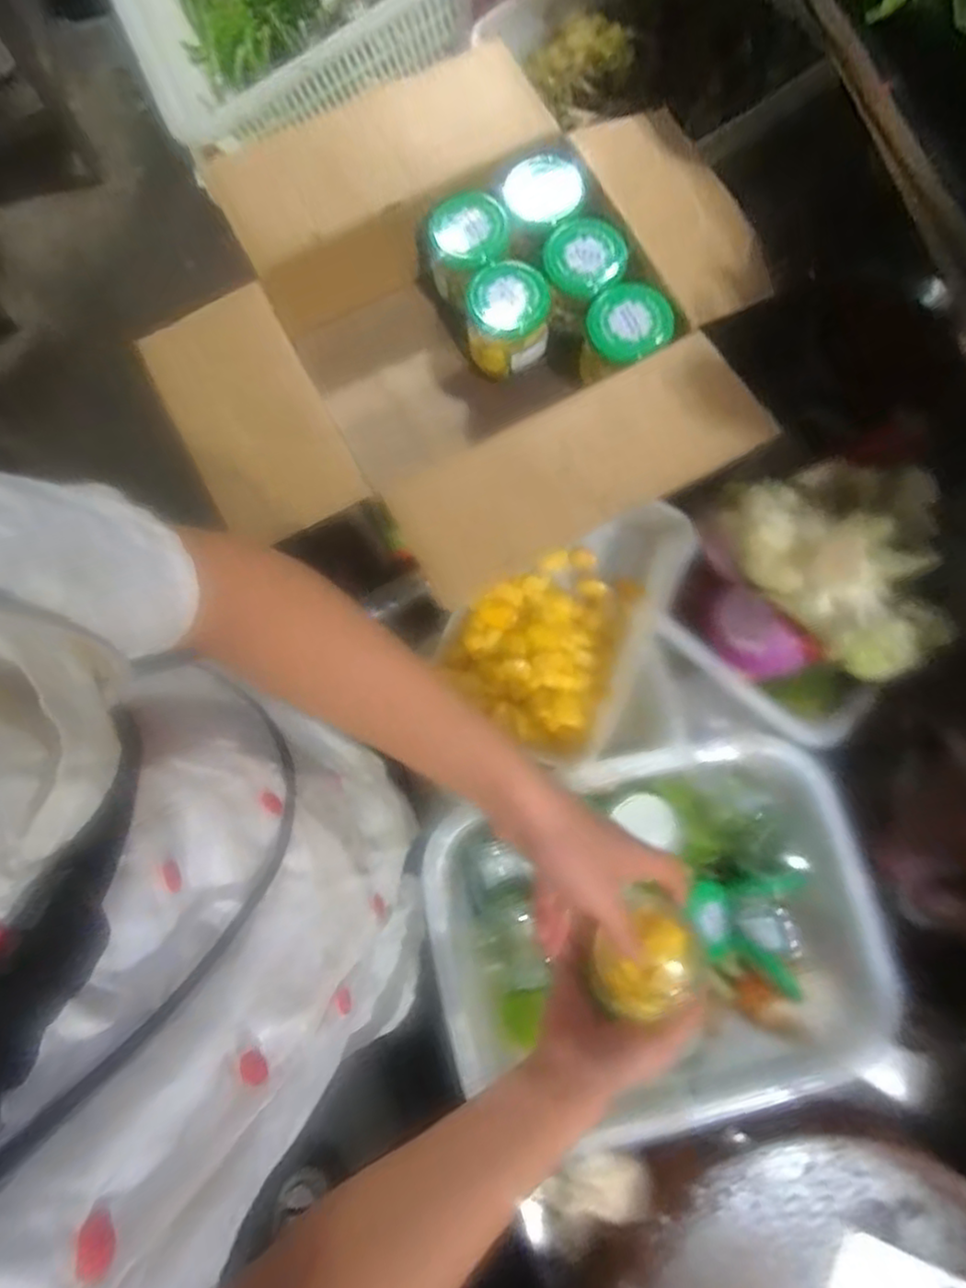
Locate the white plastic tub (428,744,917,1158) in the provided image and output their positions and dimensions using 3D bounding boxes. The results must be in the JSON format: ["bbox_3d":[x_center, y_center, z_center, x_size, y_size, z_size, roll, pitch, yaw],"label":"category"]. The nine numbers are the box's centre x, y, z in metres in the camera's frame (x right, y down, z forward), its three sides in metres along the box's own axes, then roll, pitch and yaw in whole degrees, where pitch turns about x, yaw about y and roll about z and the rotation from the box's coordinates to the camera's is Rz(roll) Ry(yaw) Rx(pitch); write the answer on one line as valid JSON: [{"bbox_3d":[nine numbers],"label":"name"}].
[{"bbox_3d":[0.152,0.261,0.622,0.374,0.118,0.299,-14,79,-2],"label":"white plastic tub"}]

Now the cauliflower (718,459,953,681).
[{"bbox_3d":[0.309,-0.073,0.568,0.100,0.122,0.204,-40,81,-6],"label":"cauliflower"}]

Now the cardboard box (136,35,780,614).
[{"bbox_3d":[-0.019,-0.257,0.580,0.447,0.114,0.415,-27,79,-4],"label":"cardboard box"}]

